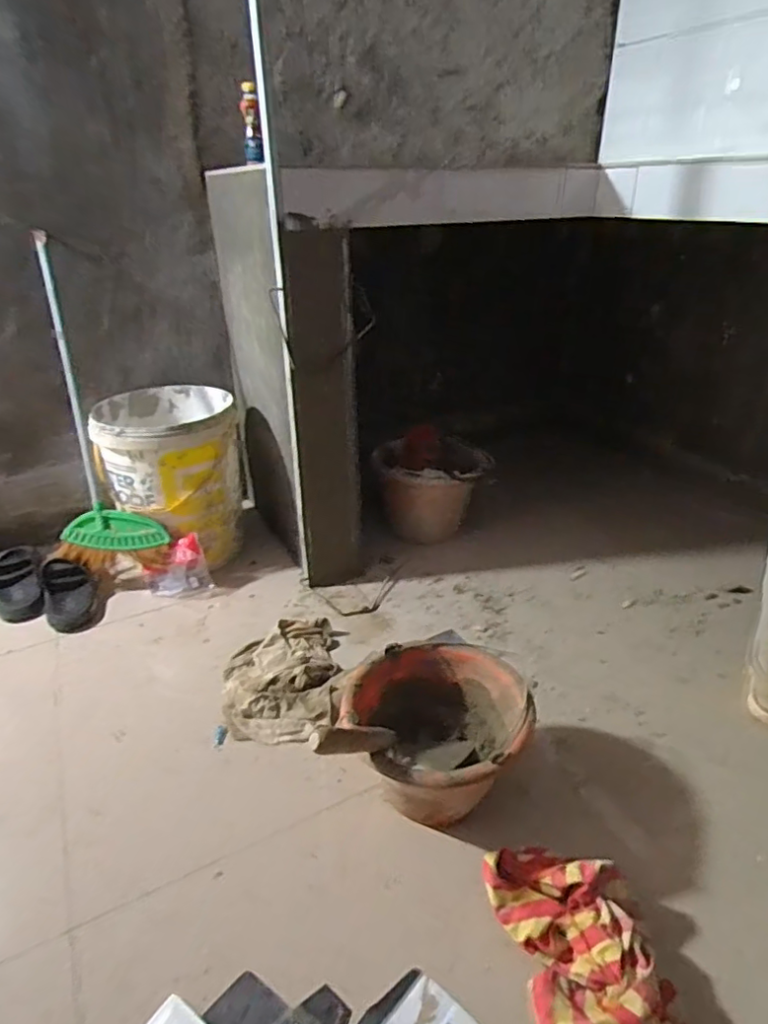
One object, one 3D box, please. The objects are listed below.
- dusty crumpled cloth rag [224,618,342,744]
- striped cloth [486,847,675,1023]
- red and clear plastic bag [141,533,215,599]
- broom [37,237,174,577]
[{"bbox_3d":[-0.180,0.286,1.050,0.200,0.045,0.265,-1,28,-1],"label":"dusty crumpled cloth rag"},{"bbox_3d":[0.223,0.485,0.636,0.157,0.076,0.267,-8,29,-13],"label":"striped cloth"},{"bbox_3d":[-0.440,0.117,1.262,0.126,0.102,0.074,-13,31,-22],"label":"red and clear plastic bag"},{"bbox_3d":[-0.638,-0.221,1.270,0.208,0.704,0.077,-13,9,-22],"label":"broom"}]

